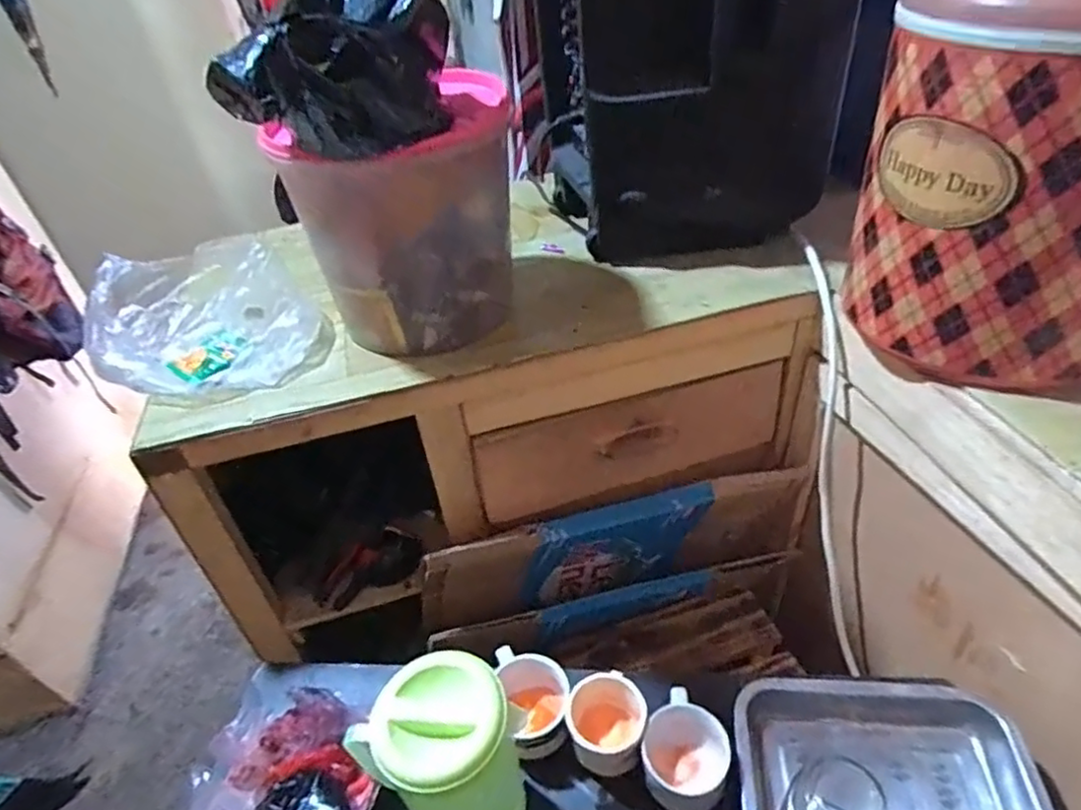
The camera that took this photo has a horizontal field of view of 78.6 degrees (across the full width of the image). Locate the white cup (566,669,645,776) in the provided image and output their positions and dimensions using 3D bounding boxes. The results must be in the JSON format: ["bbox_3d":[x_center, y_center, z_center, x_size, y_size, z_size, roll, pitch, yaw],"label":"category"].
[{"bbox_3d":[0.067,0.318,0.660,0.074,0.076,0.088,-2,40,8],"label":"white cup"}]

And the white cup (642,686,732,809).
[{"bbox_3d":[0.142,0.341,0.645,0.081,0.066,0.102,8,43,20],"label":"white cup"}]

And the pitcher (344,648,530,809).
[{"bbox_3d":[-0.080,0.313,0.575,0.114,0.182,0.125,-33,46,-26],"label":"pitcher"}]

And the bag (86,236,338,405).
[{"bbox_3d":[-0.400,-0.101,0.772,0.269,0.103,0.218,26,51,35],"label":"bag"}]

